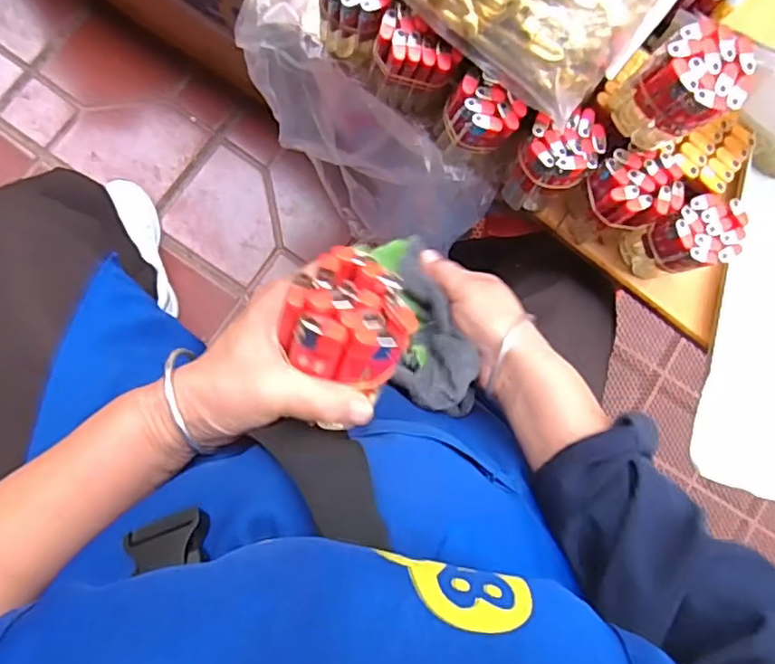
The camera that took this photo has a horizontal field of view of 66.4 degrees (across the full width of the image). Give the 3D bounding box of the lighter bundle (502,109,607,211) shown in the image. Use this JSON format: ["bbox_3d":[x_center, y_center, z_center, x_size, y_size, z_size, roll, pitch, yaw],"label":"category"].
[{"bbox_3d":[0.131,-0.137,0.477,0.060,0.077,0.062,0,91,-9],"label":"lighter bundle"}]

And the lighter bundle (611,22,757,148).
[{"bbox_3d":[0.199,-0.167,0.406,0.047,0.083,0.056,-40,96,-6],"label":"lighter bundle"}]

